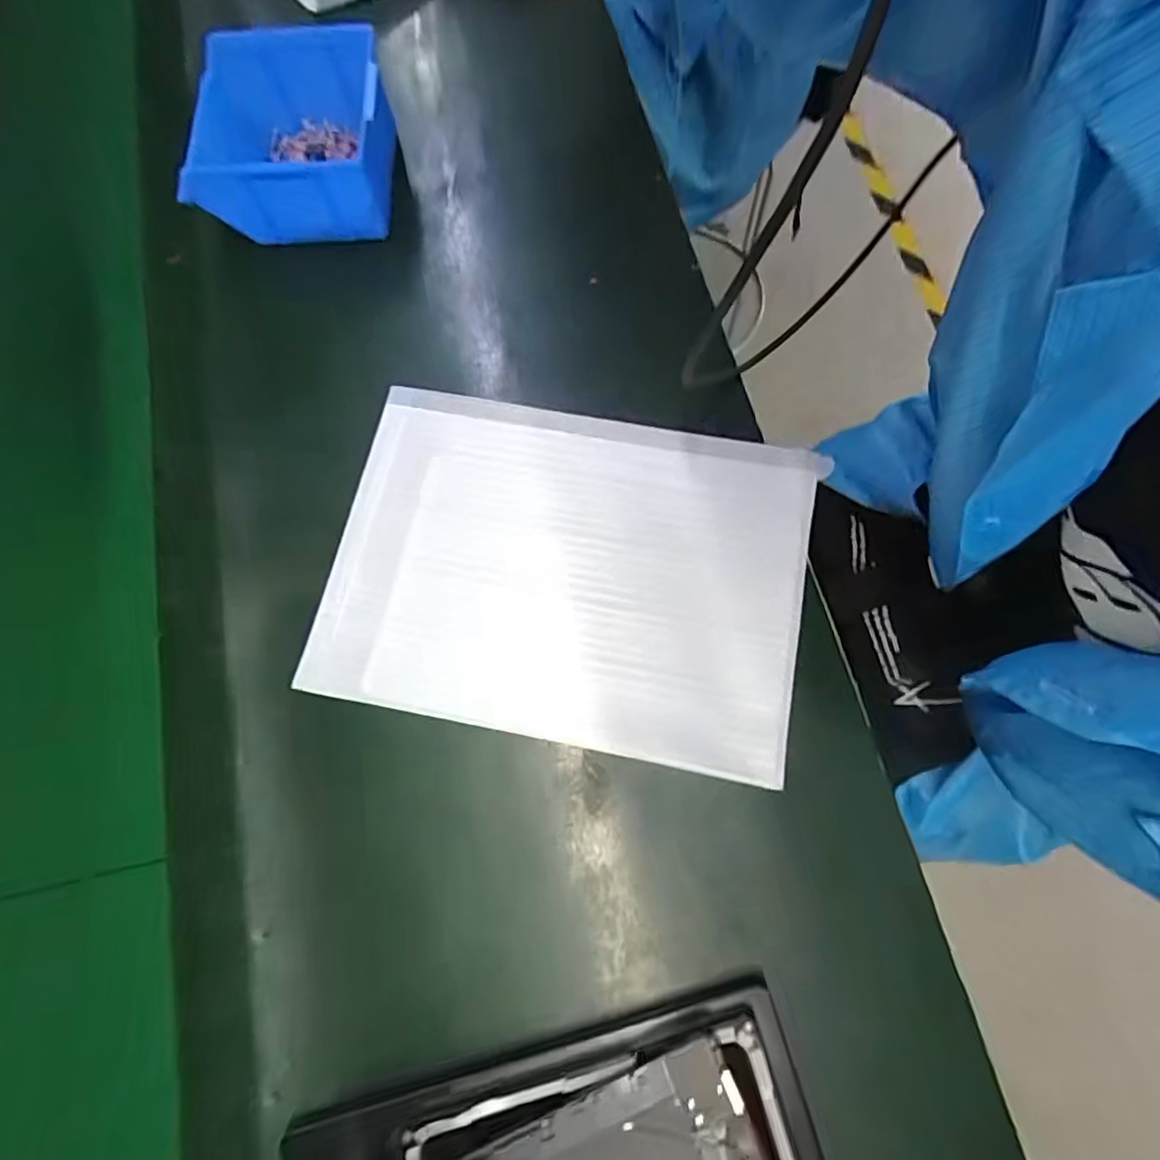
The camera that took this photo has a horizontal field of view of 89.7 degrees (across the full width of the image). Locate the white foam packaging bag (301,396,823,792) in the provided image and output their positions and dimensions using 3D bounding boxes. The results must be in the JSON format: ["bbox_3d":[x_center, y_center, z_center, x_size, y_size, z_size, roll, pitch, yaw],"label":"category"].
[{"bbox_3d":[-0.008,-0.009,0.354,0.276,0.008,0.201,10,74,4],"label":"white foam packaging bag"}]

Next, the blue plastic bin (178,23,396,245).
[{"bbox_3d":[-0.200,-0.303,0.408,0.135,0.068,0.124,-4,75,0],"label":"blue plastic bin"}]

